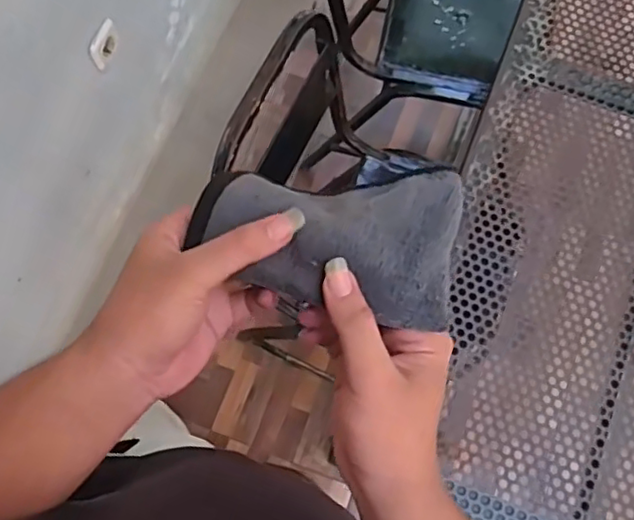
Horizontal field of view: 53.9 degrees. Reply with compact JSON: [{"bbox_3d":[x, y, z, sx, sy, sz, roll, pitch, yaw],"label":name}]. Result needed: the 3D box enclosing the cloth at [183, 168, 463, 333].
[{"bbox_3d":[0.005,-0.021,0.355,0.147,0.027,0.098,12,72,2],"label":"cloth"}]

